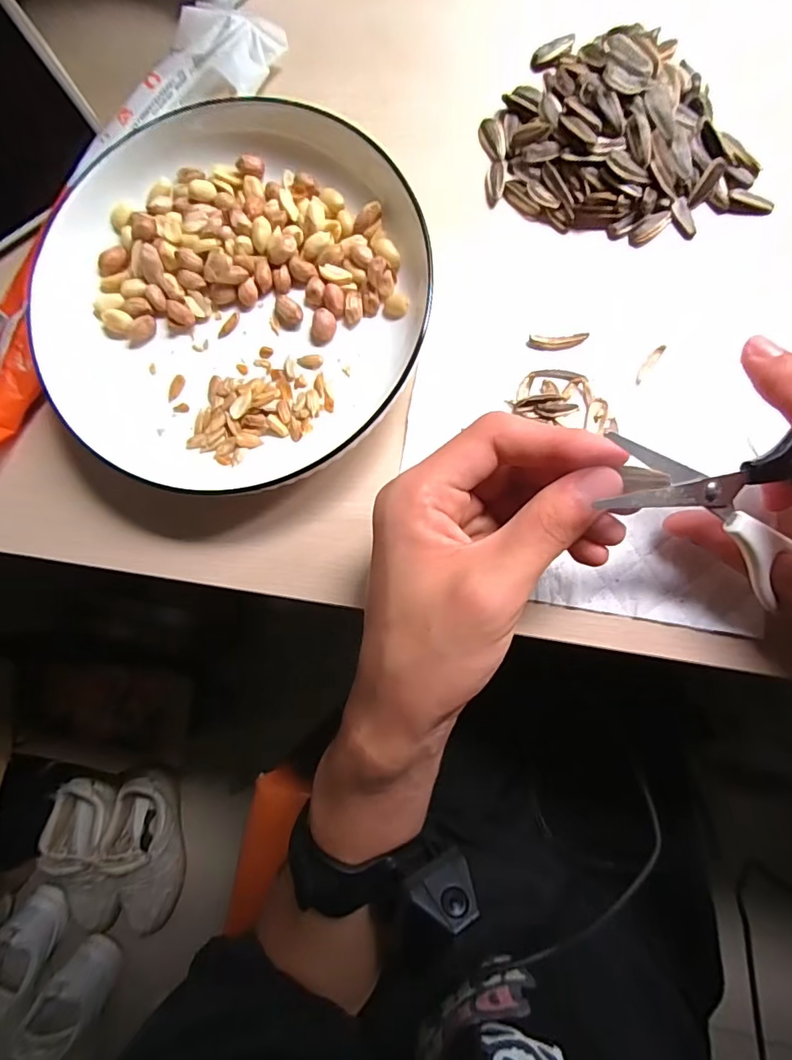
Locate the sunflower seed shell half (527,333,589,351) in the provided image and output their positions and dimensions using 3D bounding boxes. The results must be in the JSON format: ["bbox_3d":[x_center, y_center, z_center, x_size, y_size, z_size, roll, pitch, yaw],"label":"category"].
[{"bbox_3d":[0.077,-0.090,0.238,0.027,0.004,0.007,1,83,6],"label":"sunflower seed shell half"}]

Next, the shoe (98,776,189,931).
[{"bbox_3d":[-0.458,0.577,0.887,0.108,0.111,0.256,-2,83,6],"label":"shoe"}]

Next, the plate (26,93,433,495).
[{"bbox_3d":[-0.078,-0.112,0.240,0.178,0.033,0.177,-1,83,6],"label":"plate"}]

